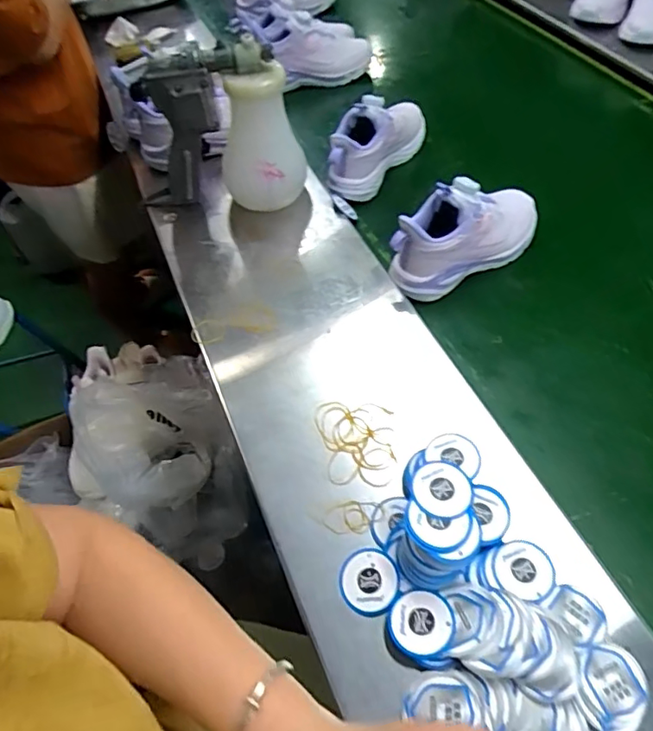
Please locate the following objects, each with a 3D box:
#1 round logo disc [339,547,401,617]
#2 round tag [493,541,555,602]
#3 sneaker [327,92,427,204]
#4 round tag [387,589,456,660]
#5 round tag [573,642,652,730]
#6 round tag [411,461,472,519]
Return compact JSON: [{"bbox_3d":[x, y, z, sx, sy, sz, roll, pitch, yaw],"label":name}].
[{"bbox_3d":[0.035,0.176,0.440,0.048,0.004,0.050,-19,57,6],"label":"round logo disc"},{"bbox_3d":[0.161,0.167,0.439,0.048,0.004,0.045,1,52,-1],"label":"round tag"},{"bbox_3d":[0.075,-0.327,0.764,0.066,0.100,0.197,31,57,20],"label":"sneaker"},{"bbox_3d":[0.073,0.197,0.413,0.049,0.004,0.047,-8,47,9],"label":"round tag"},{"bbox_3d":[0.204,0.231,0.387,0.059,0.012,0.054,1,52,-1],"label":"round tag"},{"bbox_3d":[0.092,0.099,0.430,0.046,0.004,0.048,-2,49,3],"label":"round tag"}]

